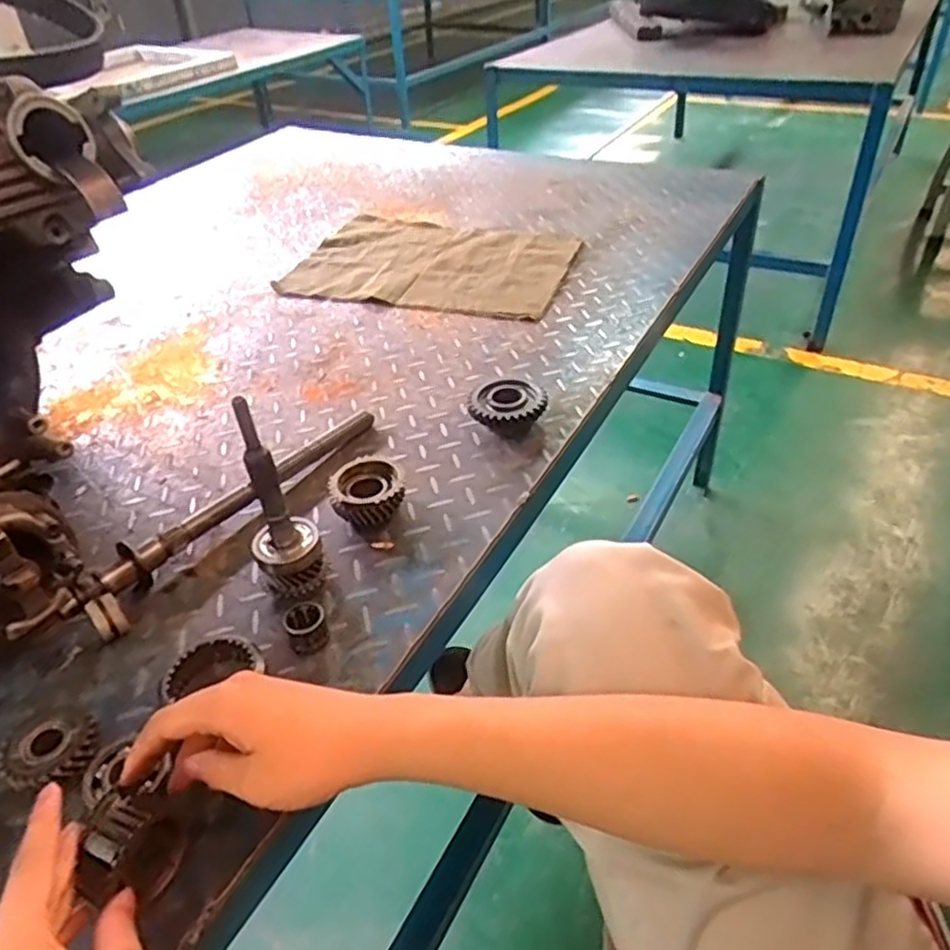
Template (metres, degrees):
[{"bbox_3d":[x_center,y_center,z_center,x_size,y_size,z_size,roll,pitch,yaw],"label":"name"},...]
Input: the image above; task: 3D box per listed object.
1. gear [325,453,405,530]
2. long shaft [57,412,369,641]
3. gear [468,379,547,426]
[{"bbox_3d":[-0.095,0.016,0.643,0.066,0.034,0.071,-10,39,-8],"label":"gear"},{"bbox_3d":[-0.210,0.022,0.644,0.040,0.034,0.318,19,44,27],"label":"long shaft"},{"bbox_3d":[0.033,-0.069,0.743,0.081,0.030,0.081,4,40,9],"label":"gear"}]

